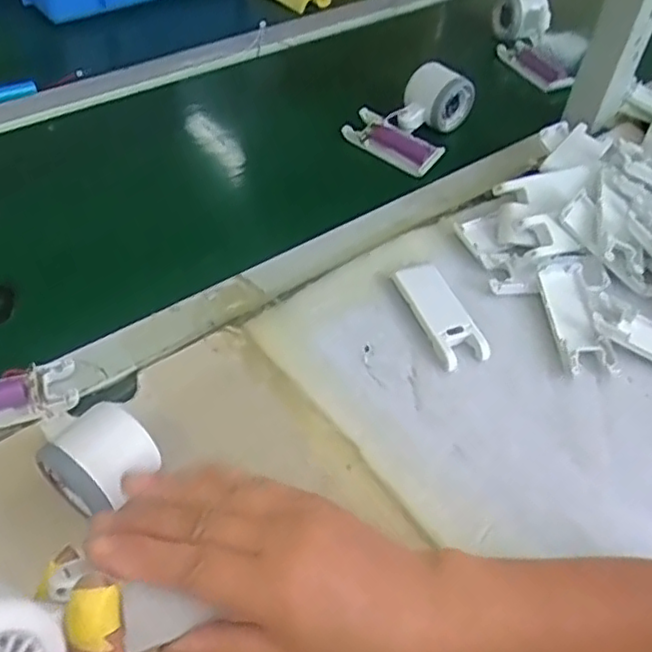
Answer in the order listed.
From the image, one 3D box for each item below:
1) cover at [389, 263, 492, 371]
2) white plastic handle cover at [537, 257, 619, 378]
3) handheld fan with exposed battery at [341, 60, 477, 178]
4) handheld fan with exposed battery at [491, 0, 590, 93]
[{"bbox_3d":[0.092,-0.012,0.533,0.039,0.019,0.091,-16,53,-18],"label":"cover"},{"bbox_3d":[0.201,-0.010,0.543,0.041,0.015,0.106,1,49,-5],"label":"white plastic handle cover"},{"bbox_3d":[0.088,-0.224,0.697,0.100,0.052,0.114,27,52,17],"label":"handheld fan with exposed battery"},{"bbox_3d":[0.259,-0.349,0.823,0.060,0.064,0.170,-3,50,-8],"label":"handheld fan with exposed battery"}]

